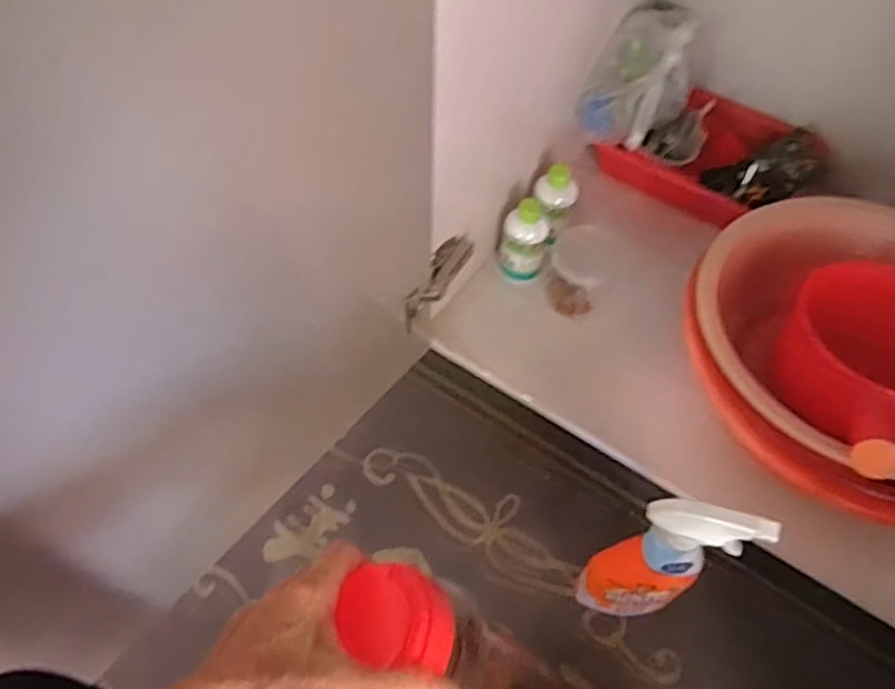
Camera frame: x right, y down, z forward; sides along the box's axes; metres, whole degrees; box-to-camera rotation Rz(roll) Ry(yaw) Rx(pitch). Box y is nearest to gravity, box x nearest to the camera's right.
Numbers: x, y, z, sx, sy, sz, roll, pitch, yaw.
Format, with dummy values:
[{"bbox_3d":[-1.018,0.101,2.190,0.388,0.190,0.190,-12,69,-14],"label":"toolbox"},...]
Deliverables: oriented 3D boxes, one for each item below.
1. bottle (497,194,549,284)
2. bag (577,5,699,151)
[{"bbox_3d":[0.095,-0.129,0.842,0.057,0.100,0.049,9,57,3],"label":"bottle"},{"bbox_3d":[0.255,-0.346,0.887,0.101,0.116,0.163,31,61,16],"label":"bag"}]

